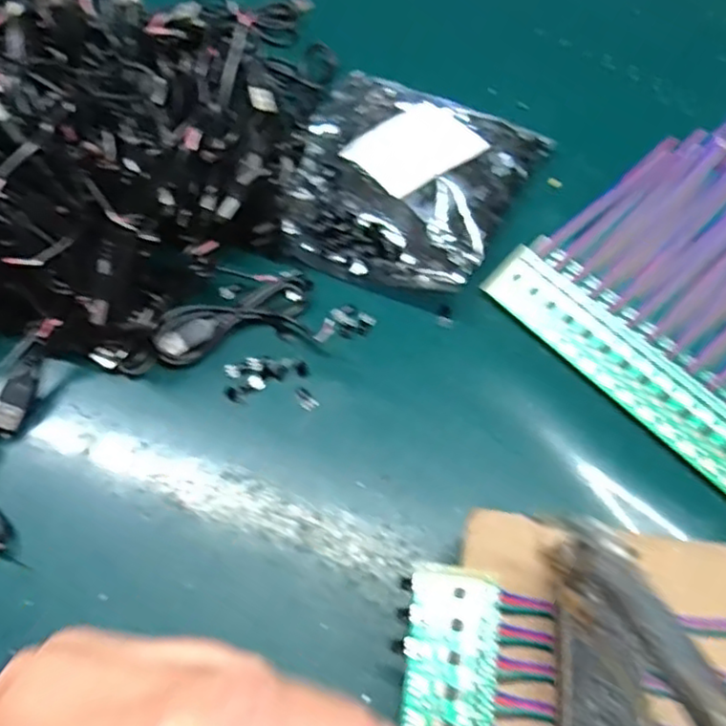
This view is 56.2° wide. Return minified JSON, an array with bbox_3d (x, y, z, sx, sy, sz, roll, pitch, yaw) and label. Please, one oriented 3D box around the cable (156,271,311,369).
[{"bbox_3d":[-0.070,-0.026,0.367,0.086,0.009,0.040,-13,64,-4],"label":"cable"}]

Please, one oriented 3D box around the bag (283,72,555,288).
[{"bbox_3d":[0.022,-0.116,0.390,0.138,0.028,0.130,21,66,13],"label":"bag"}]

